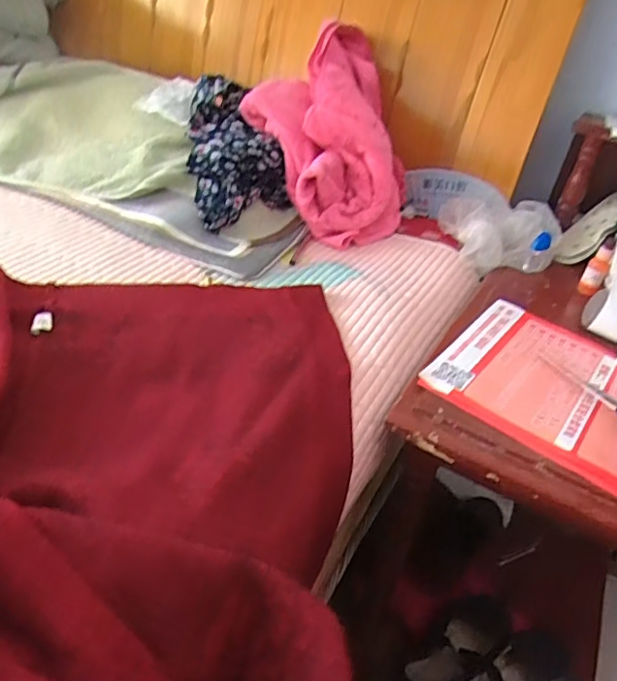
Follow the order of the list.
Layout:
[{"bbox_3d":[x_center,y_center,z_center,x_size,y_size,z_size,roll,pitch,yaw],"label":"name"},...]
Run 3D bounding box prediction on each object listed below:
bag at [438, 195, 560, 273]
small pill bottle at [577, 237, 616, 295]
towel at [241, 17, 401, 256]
[{"bbox_3d":[0.267,-0.150,0.771,0.144,0.051,0.136,-1,37,-12],"label":"bag"},{"bbox_3d":[0.355,-0.091,0.701,0.023,0.068,0.027,27,40,25],"label":"small pill bottle"},{"bbox_3d":[0.032,-0.288,0.784,0.225,0.210,0.235,8,36,1],"label":"towel"}]

